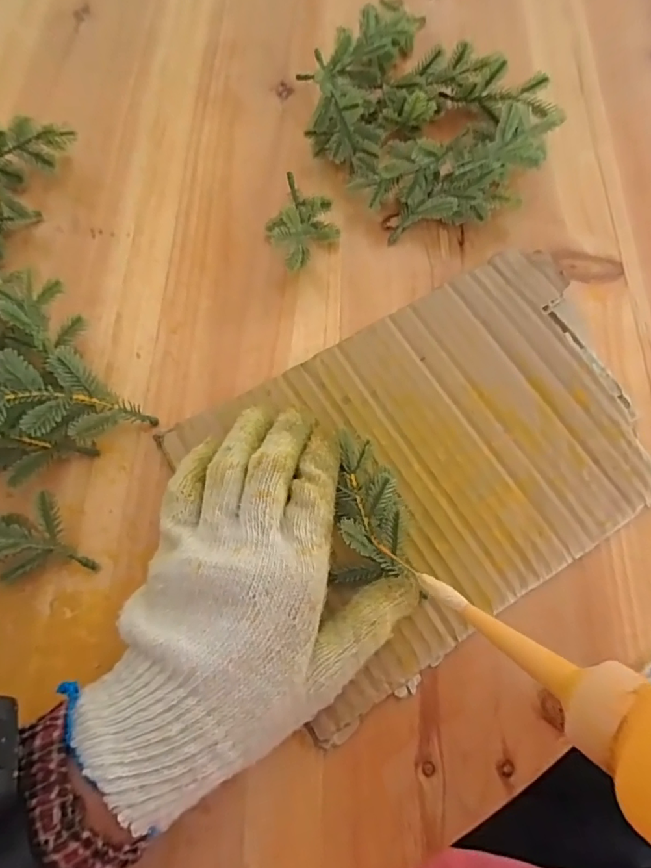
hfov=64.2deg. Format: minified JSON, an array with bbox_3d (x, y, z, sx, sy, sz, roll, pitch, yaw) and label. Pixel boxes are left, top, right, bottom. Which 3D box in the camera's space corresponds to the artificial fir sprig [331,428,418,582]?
[{"bbox_3d":[0.021,0.034,0.262,0.038,0.018,0.075,-6,70,-4],"label":"artificial fir sprig"}]

